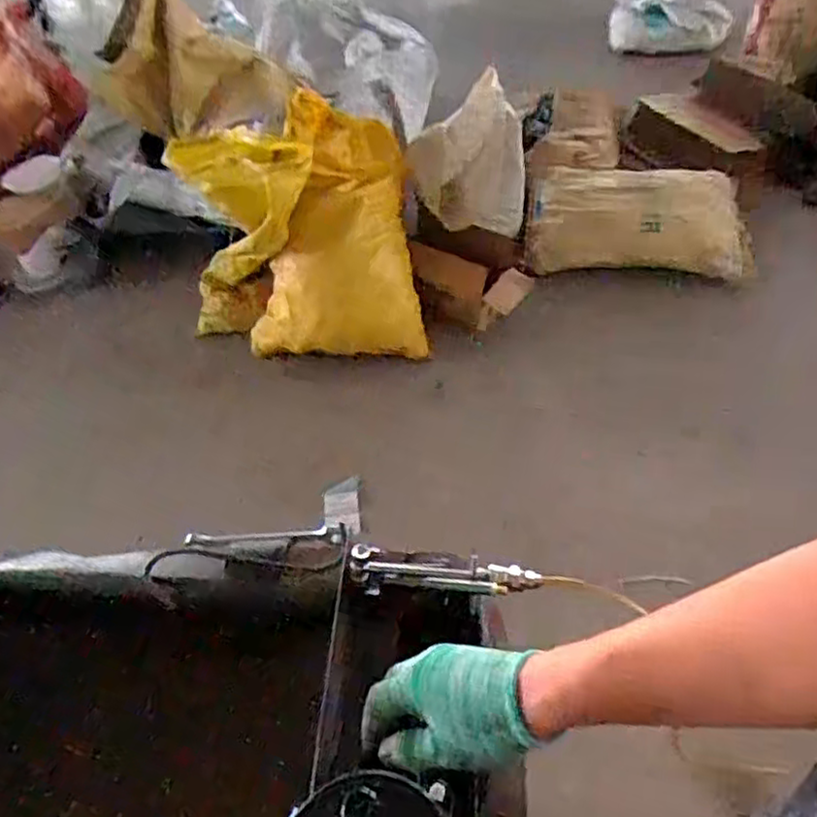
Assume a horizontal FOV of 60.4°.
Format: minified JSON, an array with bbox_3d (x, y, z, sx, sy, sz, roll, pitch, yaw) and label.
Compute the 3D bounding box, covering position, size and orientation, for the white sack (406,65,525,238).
[{"bbox_3d":[0.152,-0.642,1.871,0.310,0.404,0.144,5,49,9],"label":"white sack"}]

